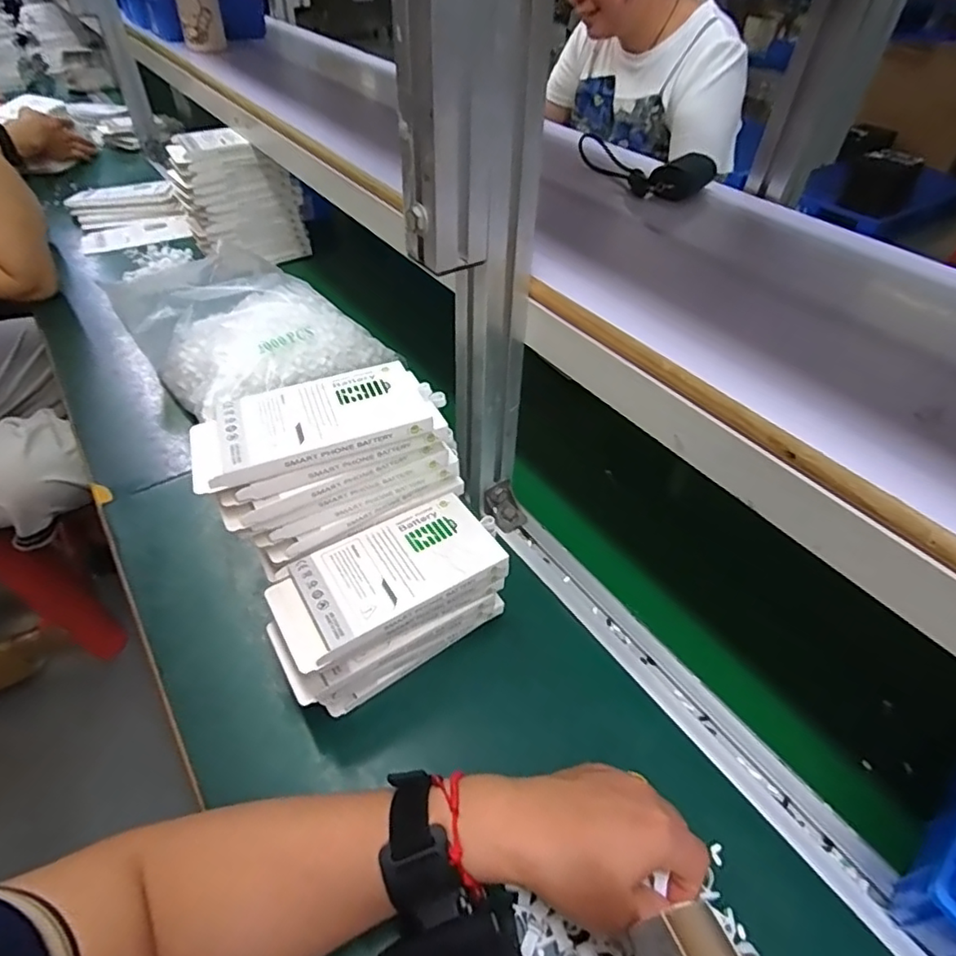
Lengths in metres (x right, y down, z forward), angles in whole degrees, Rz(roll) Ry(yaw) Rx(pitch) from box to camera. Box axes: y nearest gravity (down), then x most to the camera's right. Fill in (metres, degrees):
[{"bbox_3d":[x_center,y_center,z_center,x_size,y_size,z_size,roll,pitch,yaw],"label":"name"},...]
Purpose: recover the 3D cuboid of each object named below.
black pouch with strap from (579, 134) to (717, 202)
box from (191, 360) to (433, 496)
[{"bbox_3d":[0.168,-0.317,0.577,0.084,0.034,0.126,-21,50,-23],"label":"black pouch with strap"},{"bbox_3d":[-0.114,-0.040,0.388,0.150,0.016,0.080,-14,47,-16],"label":"box"}]

